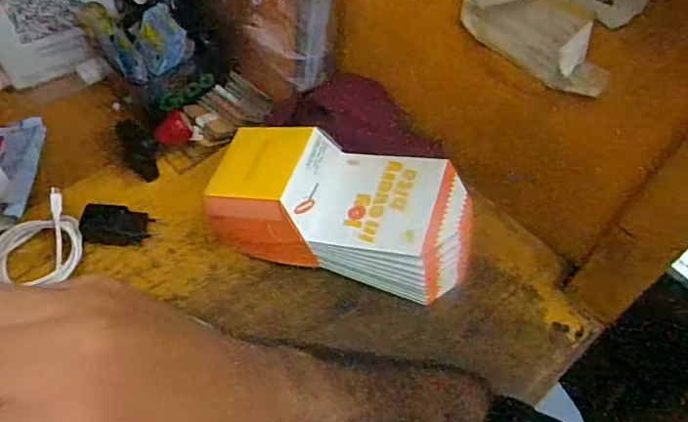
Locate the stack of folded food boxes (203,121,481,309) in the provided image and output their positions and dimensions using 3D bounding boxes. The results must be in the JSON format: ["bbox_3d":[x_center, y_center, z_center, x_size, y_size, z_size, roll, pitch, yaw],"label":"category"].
[{"bbox_3d":[-0.001,0.004,0.553,0.240,0.104,0.108,14,57,7],"label":"stack of folded food boxes"}]

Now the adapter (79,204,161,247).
[{"bbox_3d":[-0.230,0.012,0.579,0.067,0.025,0.037,4,56,0],"label":"adapter"}]

